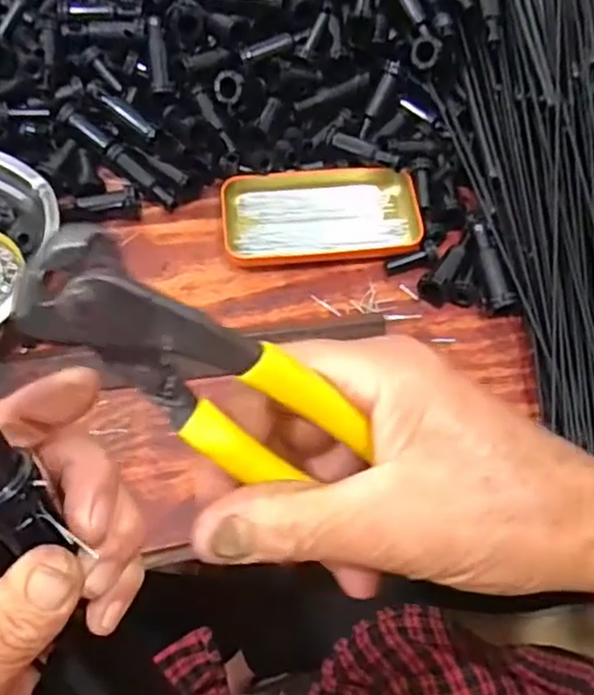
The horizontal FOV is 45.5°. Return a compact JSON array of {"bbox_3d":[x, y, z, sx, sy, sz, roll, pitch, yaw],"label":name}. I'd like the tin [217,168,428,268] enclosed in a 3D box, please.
[{"bbox_3d":[0.017,-0.100,0.529,0.141,0.019,0.075,-5,61,-4],"label":"tin"}]

